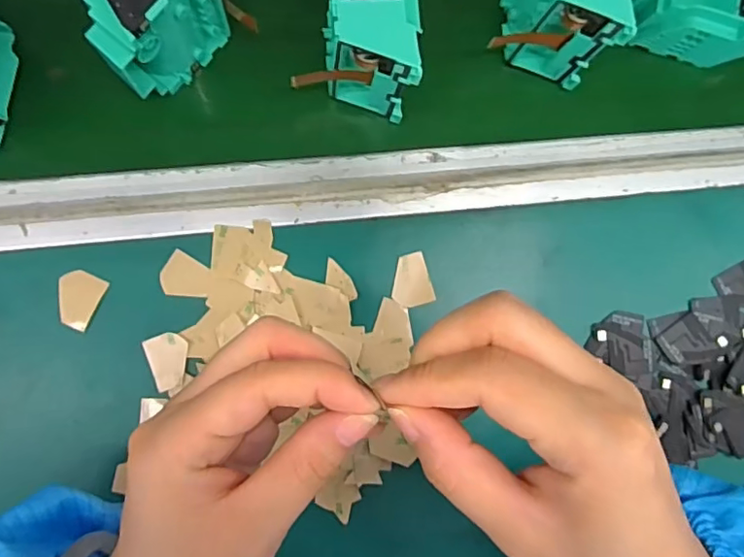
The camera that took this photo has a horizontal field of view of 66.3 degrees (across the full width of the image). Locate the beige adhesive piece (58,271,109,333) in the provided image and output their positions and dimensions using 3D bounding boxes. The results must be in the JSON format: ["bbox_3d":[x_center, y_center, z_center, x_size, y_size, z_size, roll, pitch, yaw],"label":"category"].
[{"bbox_3d":[-0.159,0.011,0.307,0.023,0.004,0.030,27,85,-4],"label":"beige adhesive piece"}]

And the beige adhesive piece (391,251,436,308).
[{"bbox_3d":[0.022,0.001,0.326,0.023,0.004,0.029,-15,89,-7],"label":"beige adhesive piece"}]

